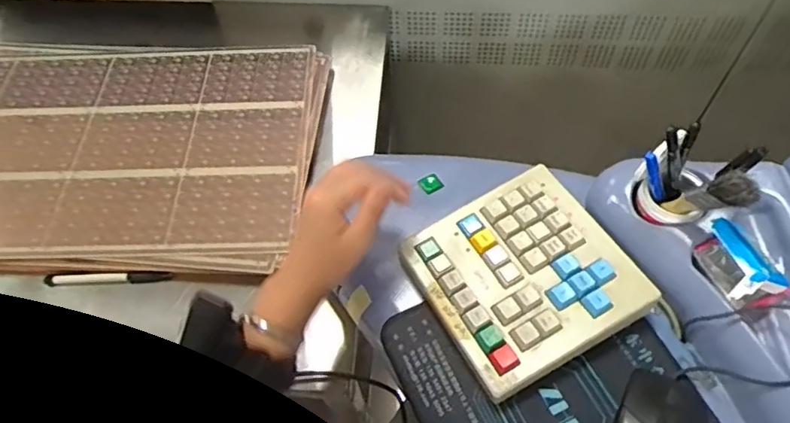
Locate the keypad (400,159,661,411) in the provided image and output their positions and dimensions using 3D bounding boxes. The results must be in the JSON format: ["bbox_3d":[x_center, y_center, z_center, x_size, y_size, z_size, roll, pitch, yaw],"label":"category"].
[{"bbox_3d":[0.107,0.052,0.477,0.159,0.031,0.160,-25,60,-14],"label":"keypad"}]

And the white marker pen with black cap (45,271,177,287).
[{"bbox_3d":[-0.323,0.076,0.635,0.141,0.013,0.013,-3,58,0],"label":"white marker pen with black cap"}]

